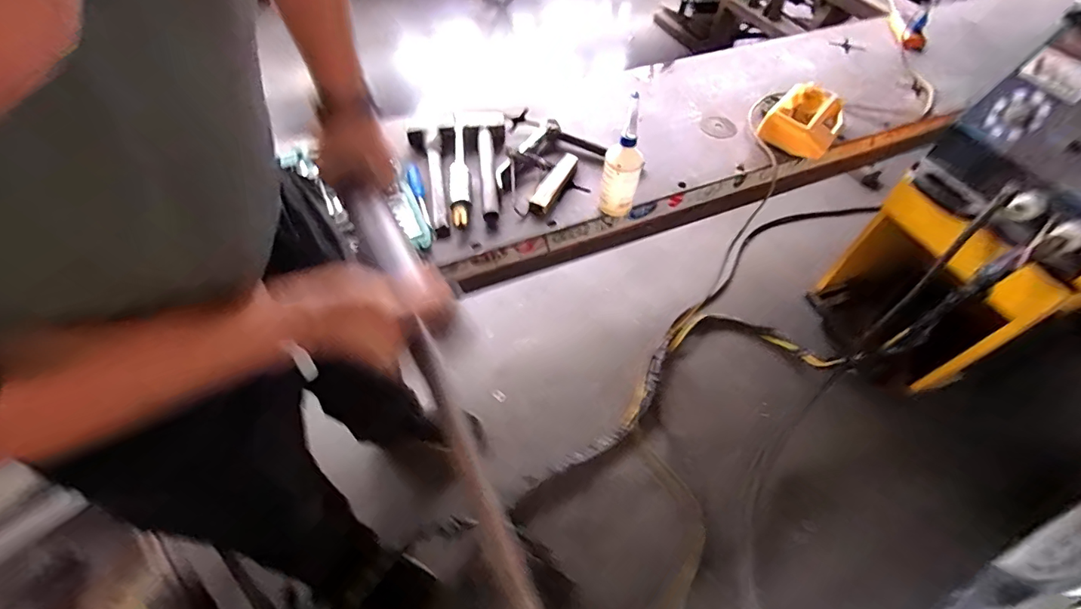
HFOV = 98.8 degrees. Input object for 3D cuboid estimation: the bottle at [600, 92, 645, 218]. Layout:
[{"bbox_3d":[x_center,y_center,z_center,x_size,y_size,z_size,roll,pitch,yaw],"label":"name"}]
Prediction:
[{"bbox_3d":[0.161,-0.269,0.910,0.074,0.222,0.086,15,53,6],"label":"bottle"}]

